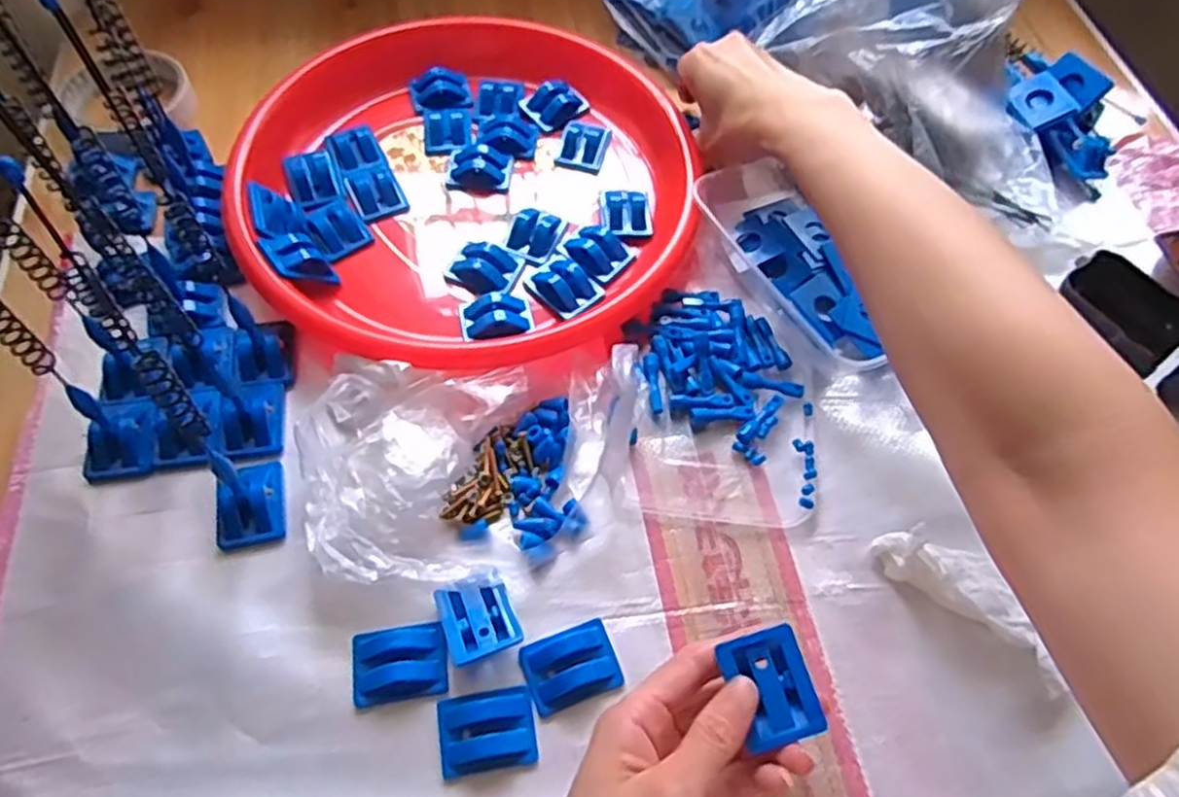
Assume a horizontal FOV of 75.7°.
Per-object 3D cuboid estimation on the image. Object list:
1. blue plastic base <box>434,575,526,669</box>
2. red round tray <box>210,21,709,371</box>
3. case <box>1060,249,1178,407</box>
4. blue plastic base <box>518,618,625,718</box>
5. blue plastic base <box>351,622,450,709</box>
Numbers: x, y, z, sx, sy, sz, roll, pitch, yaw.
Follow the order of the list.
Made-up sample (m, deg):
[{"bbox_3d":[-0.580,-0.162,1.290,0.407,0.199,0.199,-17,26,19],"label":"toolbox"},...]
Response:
[{"bbox_3d":[-0.054,0.108,0.372,0.034,0.015,0.039,-19,62,-13],"label":"blue plastic base"},{"bbox_3d":[-0.081,-0.146,0.500,0.284,0.035,0.273,1,59,-2],"label":"red round tray"},{"bbox_3d":[0.346,-0.045,0.469,0.058,0.025,0.106,-24,63,-15],"label":"case"},{"bbox_3d":[-0.009,0.130,0.369,0.044,0.007,0.033,-18,62,-12],"label":"blue plastic base"},{"bbox_3d":[-0.091,0.127,0.365,0.045,0.008,0.034,-8,60,-7],"label":"blue plastic base"}]

